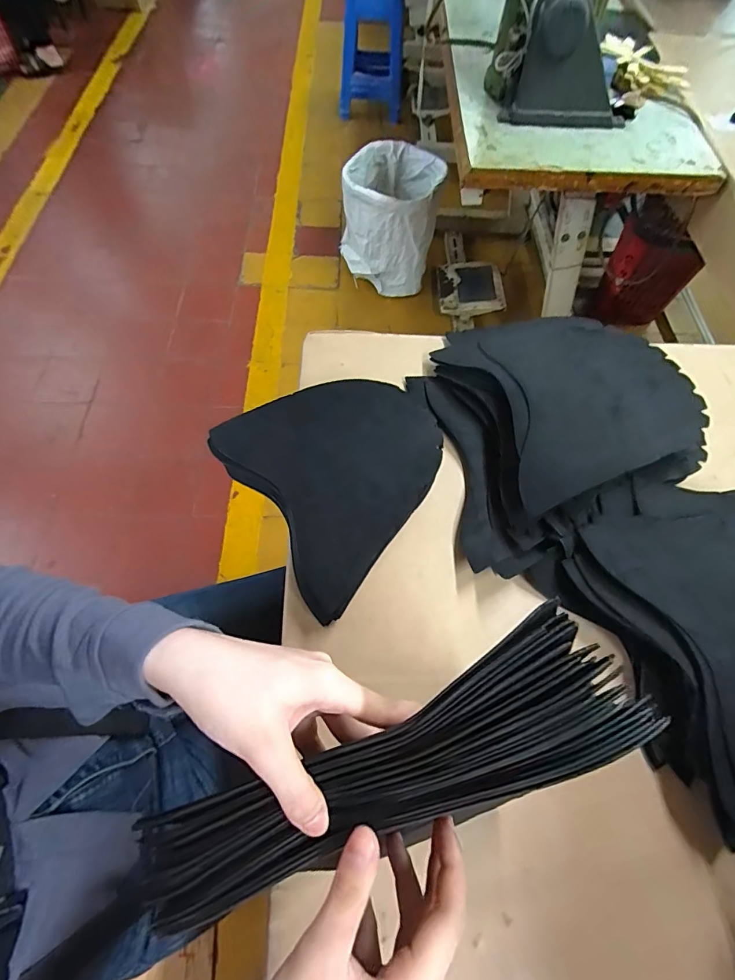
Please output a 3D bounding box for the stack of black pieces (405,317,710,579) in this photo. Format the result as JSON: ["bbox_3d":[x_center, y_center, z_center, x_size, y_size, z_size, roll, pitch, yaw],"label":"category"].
[{"bbox_3d":[0.222,-0.088,0.526,0.290,0.087,0.324,-11,64,-8],"label":"stack of black pieces"}]

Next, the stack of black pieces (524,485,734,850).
[{"bbox_3d":[0.364,0.120,0.428,0.310,0.078,0.277,-23,66,-14],"label":"stack of black pieces"}]

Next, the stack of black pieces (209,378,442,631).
[{"bbox_3d":[-0.024,-0.026,0.492,0.218,0.045,0.245,-31,68,-17],"label":"stack of black pieces"}]

